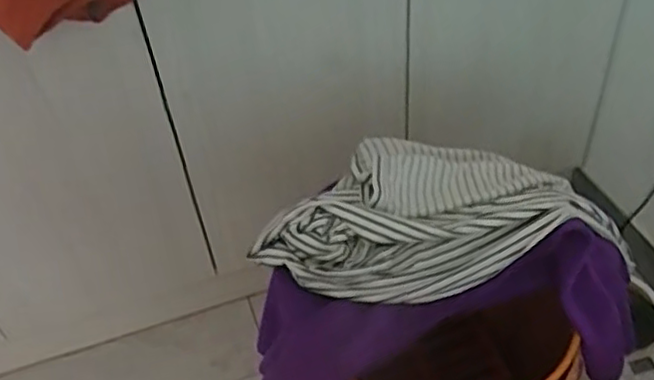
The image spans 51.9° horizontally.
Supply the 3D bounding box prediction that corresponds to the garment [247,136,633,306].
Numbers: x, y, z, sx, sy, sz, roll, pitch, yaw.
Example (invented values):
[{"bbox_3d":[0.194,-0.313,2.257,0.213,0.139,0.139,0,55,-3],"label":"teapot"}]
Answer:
[{"bbox_3d":[0.124,0.030,0.743,0.380,0.097,0.191,4,45,10],"label":"garment"}]

